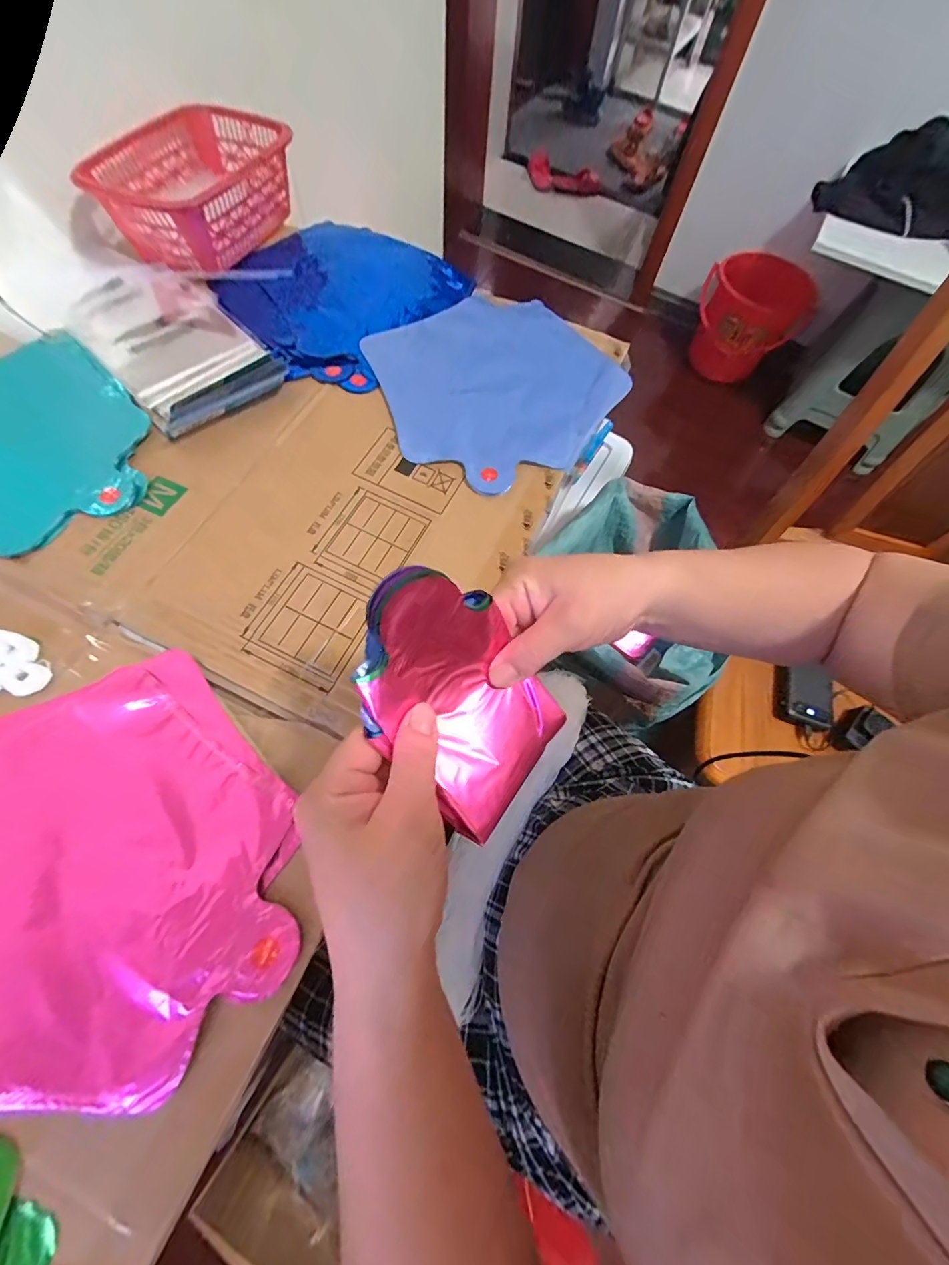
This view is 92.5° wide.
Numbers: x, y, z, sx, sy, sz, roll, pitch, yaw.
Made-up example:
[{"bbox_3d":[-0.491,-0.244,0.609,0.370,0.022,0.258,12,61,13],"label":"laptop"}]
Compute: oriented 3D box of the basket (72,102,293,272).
[{"bbox_3d":[-0.303,-0.502,0.514,0.139,0.064,0.209,22,68,7],"label":"basket"}]

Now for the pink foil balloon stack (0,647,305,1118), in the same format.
[{"bbox_3d":[-0.234,0.141,0.272,0.231,0.004,0.232,-18,69,-10],"label":"pink foil balloon stack"}]

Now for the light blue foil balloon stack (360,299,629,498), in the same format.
[{"bbox_3d":[0.027,-0.252,0.457,0.246,0.025,0.212,-34,72,-15],"label":"light blue foil balloon stack"}]

